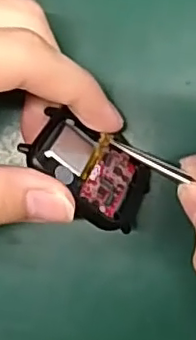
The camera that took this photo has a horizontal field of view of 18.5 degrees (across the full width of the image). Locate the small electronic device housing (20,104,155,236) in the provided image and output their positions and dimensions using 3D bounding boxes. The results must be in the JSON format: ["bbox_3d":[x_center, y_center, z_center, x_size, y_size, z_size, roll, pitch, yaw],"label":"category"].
[{"bbox_3d":[-0.003,0.001,0.224,0.051,0.011,0.038,37,49,-13],"label":"small electronic device housing"}]

